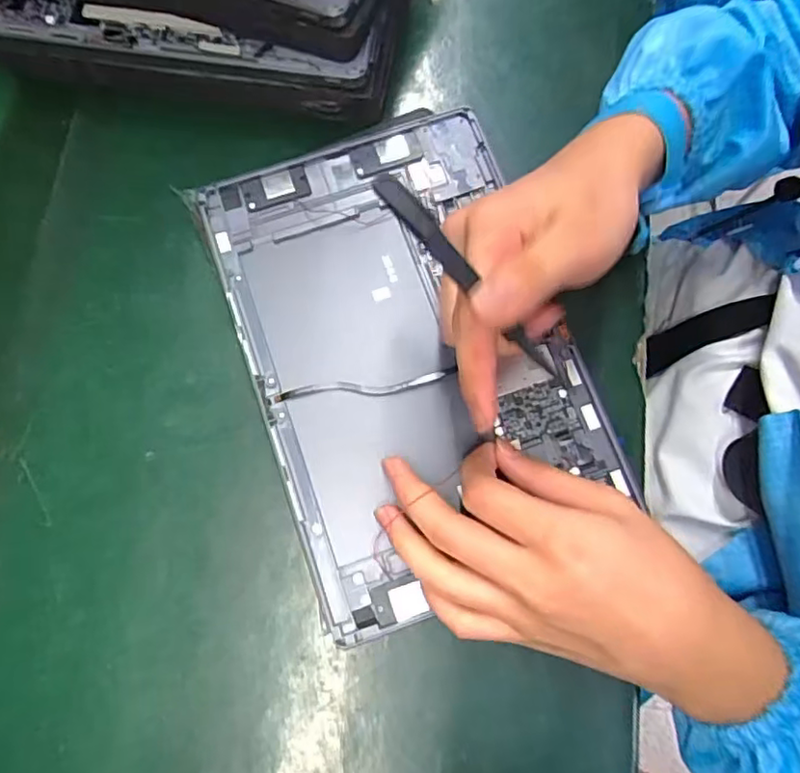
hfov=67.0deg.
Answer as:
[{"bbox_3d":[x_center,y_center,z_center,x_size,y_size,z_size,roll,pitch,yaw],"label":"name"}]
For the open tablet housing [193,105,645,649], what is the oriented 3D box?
[{"bbox_3d":[0.005,-0.022,0.328,0.168,0.015,0.256,-20,75,-4],"label":"open tablet housing"}]

